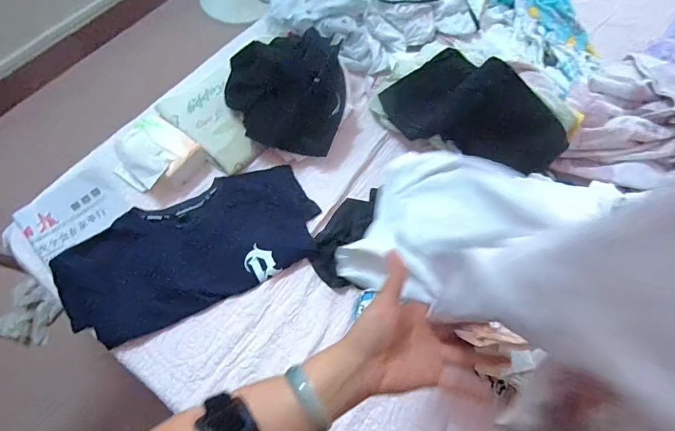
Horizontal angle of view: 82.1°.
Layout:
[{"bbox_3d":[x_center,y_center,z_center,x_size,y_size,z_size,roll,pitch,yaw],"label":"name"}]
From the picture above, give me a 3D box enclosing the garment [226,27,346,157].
[{"bbox_3d":[-0.109,-0.267,0.814,0.246,0.060,0.251,9,72,1],"label":"garment"}]

